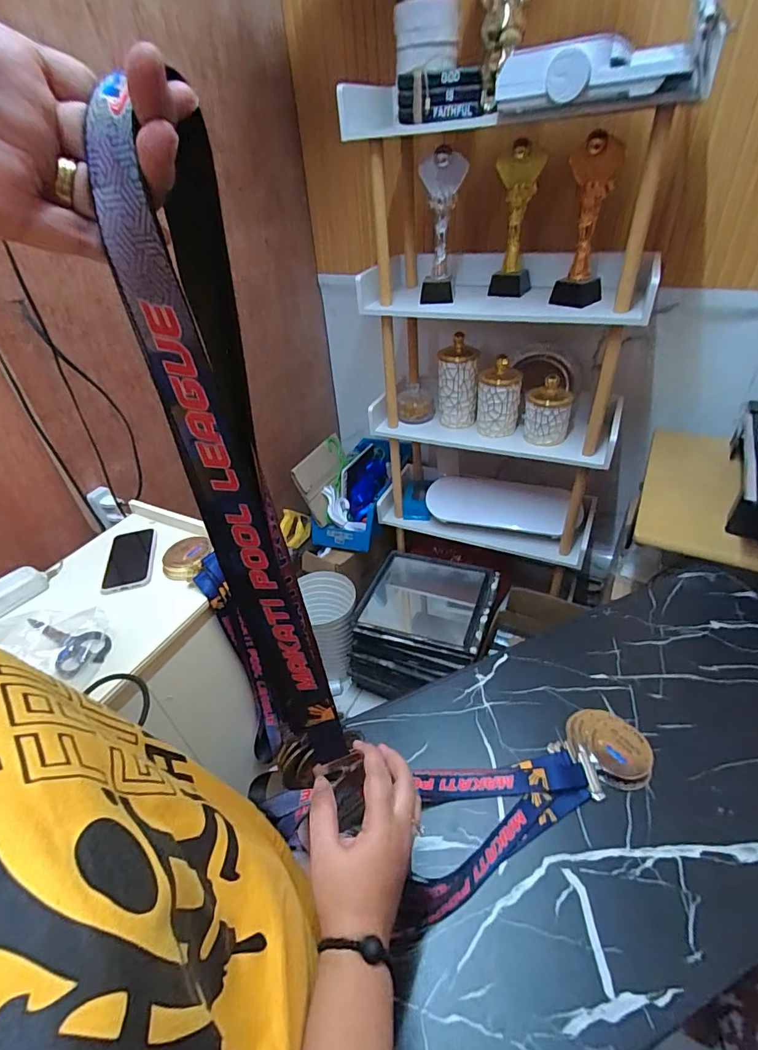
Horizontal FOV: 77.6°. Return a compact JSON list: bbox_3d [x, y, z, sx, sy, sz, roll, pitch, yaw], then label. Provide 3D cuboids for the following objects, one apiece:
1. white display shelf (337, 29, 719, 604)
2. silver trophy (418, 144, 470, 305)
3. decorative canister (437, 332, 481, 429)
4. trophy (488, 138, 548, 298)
[{"bbox_3d":[0.276,-0.416,1.149,0.624,0.999,0.286,13,41,23],"label":"white display shelf"},{"bbox_3d":[0.136,-0.635,1.012,0.091,0.269,0.109,1,38,9],"label":"silver trophy"},{"bbox_3d":[0.202,-0.369,1.199,0.097,0.221,0.086,1,38,9],"label":"decorative canister"},{"bbox_3d":[0.304,-0.663,1.036,0.095,0.261,0.099,11,41,21],"label":"trophy"}]

